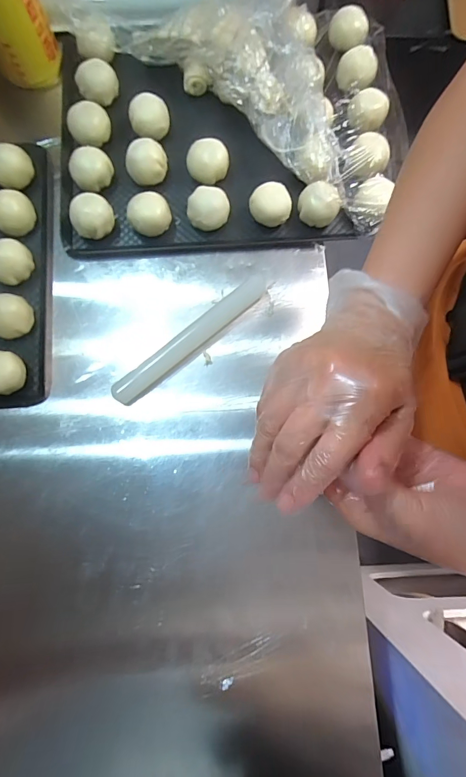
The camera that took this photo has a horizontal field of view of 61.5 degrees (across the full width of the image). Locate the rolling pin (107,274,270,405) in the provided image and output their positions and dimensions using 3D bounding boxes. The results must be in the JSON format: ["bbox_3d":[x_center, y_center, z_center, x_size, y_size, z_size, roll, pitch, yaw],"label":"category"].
[{"bbox_3d":[-0.047,-0.061,0.465,0.223,0.022,0.027,-40,81,-8],"label":"rolling pin"}]

